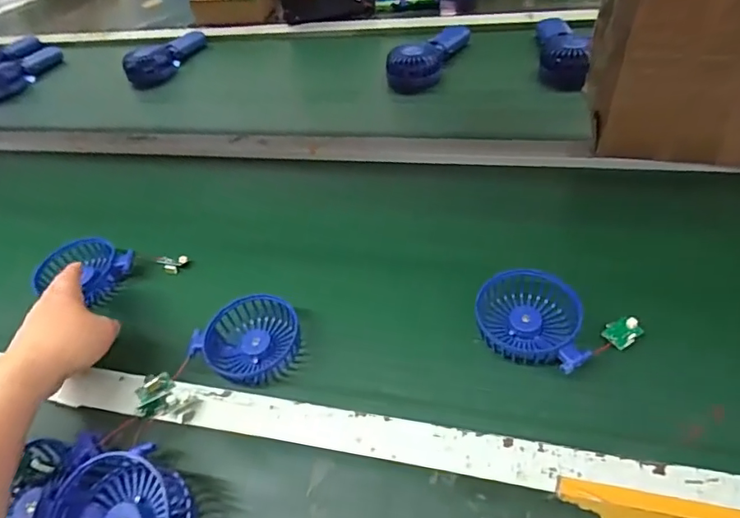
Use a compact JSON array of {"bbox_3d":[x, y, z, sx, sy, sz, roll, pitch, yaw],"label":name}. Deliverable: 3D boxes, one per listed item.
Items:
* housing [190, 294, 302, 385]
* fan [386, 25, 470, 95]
[{"bbox_3d":[-0.119,0.077,0.492,0.097,0.029,0.085,-4,47,6],"label":"housing"},{"bbox_3d":[0.100,-0.336,0.813,0.069,0.055,0.180,20,54,26],"label":"fan"}]

